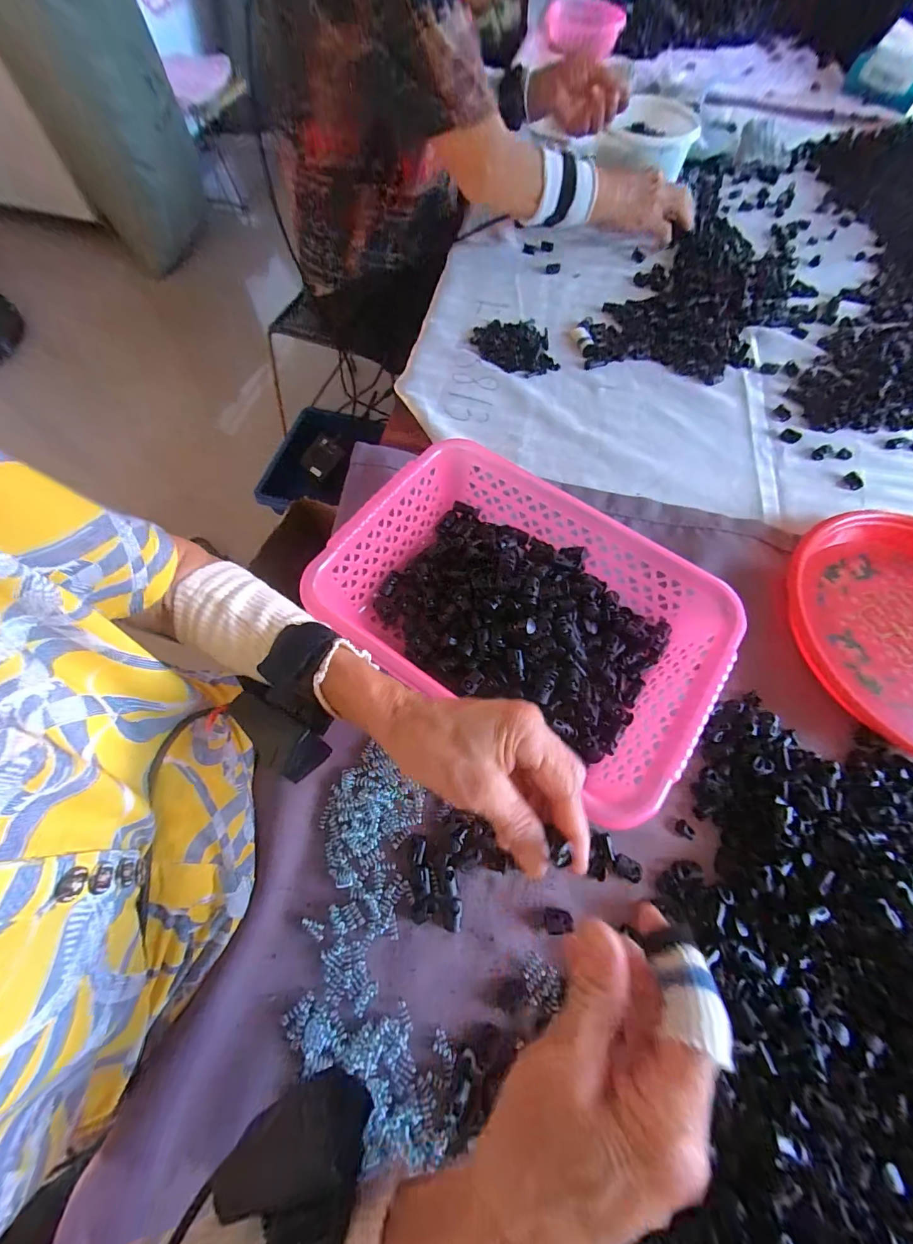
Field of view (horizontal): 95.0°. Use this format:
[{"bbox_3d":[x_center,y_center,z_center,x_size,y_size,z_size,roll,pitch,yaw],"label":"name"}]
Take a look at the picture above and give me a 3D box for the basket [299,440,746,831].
[{"bbox_3d":[0.055,-0.009,0.363,0.301,0.078,0.204,34,71,12],"label":"basket"}]

